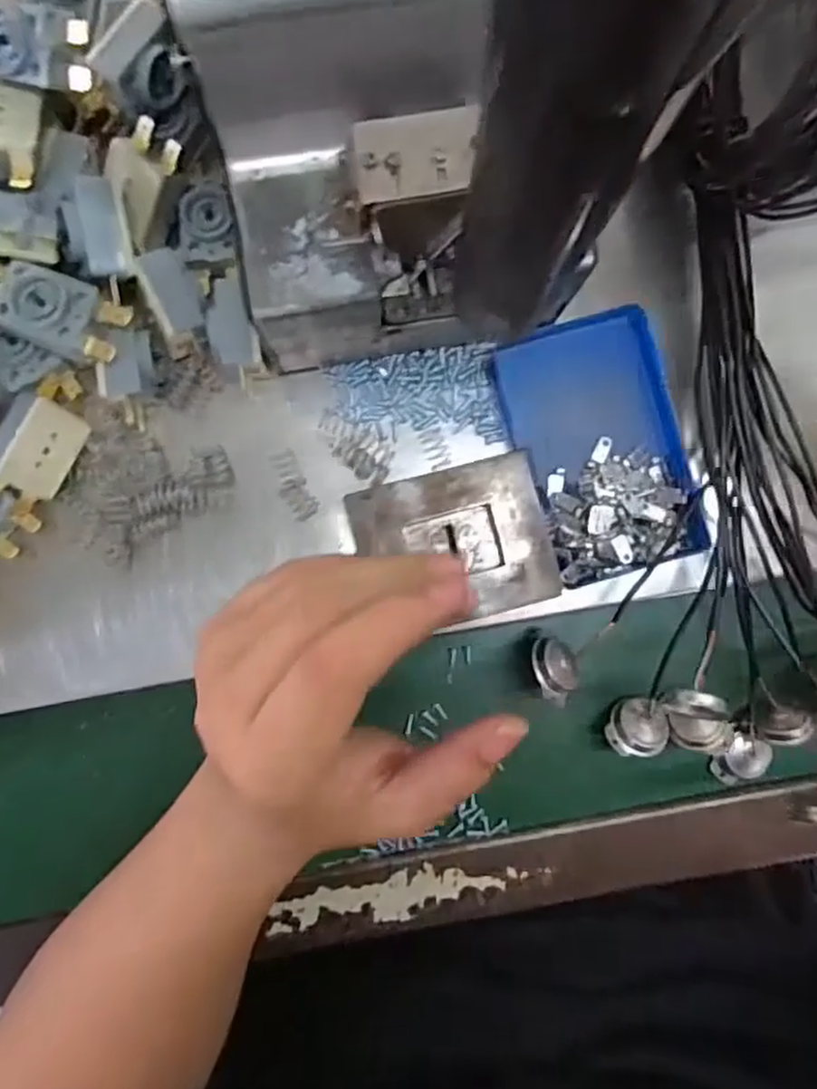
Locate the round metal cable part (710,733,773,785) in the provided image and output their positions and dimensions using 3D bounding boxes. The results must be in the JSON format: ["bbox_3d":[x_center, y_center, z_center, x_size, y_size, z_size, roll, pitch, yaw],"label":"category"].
[{"bbox_3d":[0.163,0.106,0.343,0.024,0.010,0.026,0,90,-2],"label":"round metal cable part"}]

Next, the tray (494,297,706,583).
[{"bbox_3d":[0.087,-0.045,0.317,0.070,0.013,0.114,-15,91,-2],"label":"tray"}]

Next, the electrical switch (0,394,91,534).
[{"bbox_3d":[-0.159,-0.034,0.298,0.016,0.029,0.052,17,82,37],"label":"electrical switch"}]

